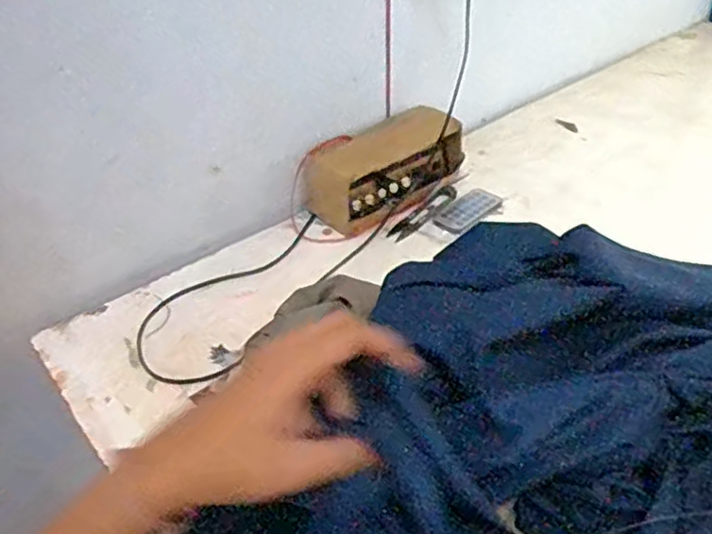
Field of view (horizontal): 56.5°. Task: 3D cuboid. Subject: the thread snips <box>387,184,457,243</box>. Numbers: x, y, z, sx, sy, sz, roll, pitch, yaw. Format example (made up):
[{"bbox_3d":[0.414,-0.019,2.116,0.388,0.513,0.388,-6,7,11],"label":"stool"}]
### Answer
[{"bbox_3d":[0.080,-0.063,0.767,0.020,0.017,0.115,28,48,33],"label":"thread snips"}]

